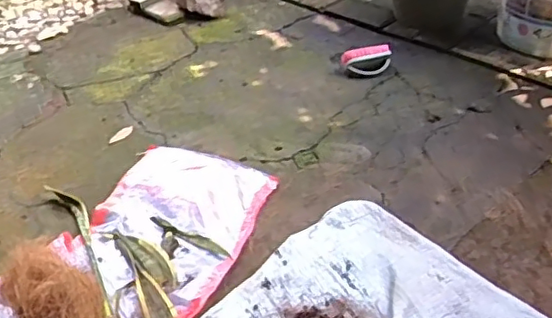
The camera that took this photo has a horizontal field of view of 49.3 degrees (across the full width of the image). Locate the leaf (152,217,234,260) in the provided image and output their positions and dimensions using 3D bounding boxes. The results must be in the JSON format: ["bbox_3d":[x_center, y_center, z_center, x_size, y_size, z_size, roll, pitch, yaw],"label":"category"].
[{"bbox_3d":[-0.151,0.135,1.037,0.174,0.006,0.024,18,42,29],"label":"leaf"}]

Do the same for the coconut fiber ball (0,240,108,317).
[{"bbox_3d":[-0.323,0.201,0.878,0.118,0.112,0.184,-23,42,-24],"label":"coconut fiber ball"}]

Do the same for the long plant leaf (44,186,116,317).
[{"bbox_3d":[-0.312,0.168,0.995,0.051,0.033,0.485,-18,41,-19],"label":"long plant leaf"}]

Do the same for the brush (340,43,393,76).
[{"bbox_3d":[0.220,-0.245,1.477,0.123,0.059,0.062,-2,36,6],"label":"brush"}]

